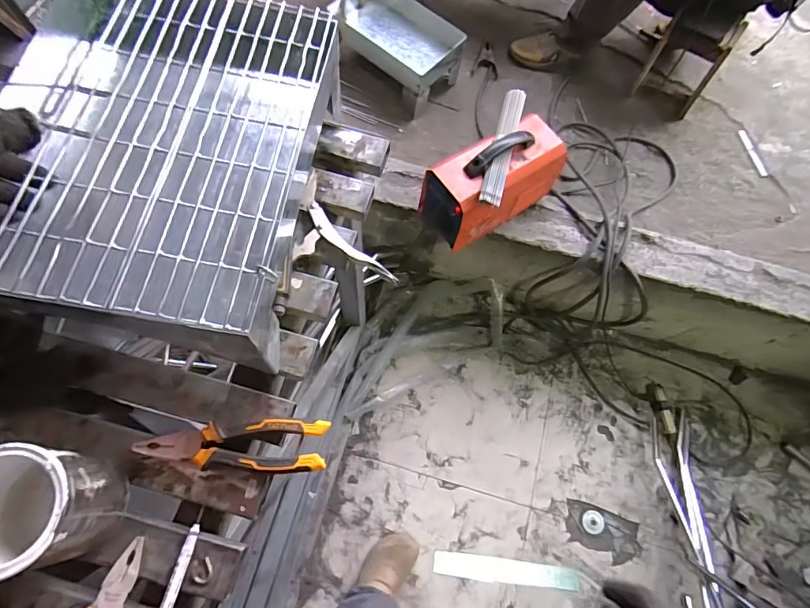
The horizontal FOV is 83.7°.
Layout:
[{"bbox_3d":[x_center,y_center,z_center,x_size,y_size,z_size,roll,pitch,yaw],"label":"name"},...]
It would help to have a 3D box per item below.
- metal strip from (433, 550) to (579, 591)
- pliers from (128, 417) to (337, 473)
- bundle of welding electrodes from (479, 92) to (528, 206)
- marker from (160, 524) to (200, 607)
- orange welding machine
[{"bbox_3d":[0.273,0.724,1.227,0.386,0.009,0.058,8,63,0],"label":"metal strip"},{"bbox_3d":[-0.180,0.150,0.478,0.191,0.015,0.052,2,67,-6],"label":"pliers"},{"bbox_3d":[0.216,-0.348,0.987,0.047,0.032,0.295,16,67,0],"label":"bundle of welding electrodes"},{"bbox_3d":[-0.224,0.272,0.439,0.012,0.007,0.105,14,67,-1],"label":"marker"},{"bbox_3d":[0.212,-0.293,1.072,0.311,0.217,0.144,-29,74,-17],"label":"orange welding machine"}]

